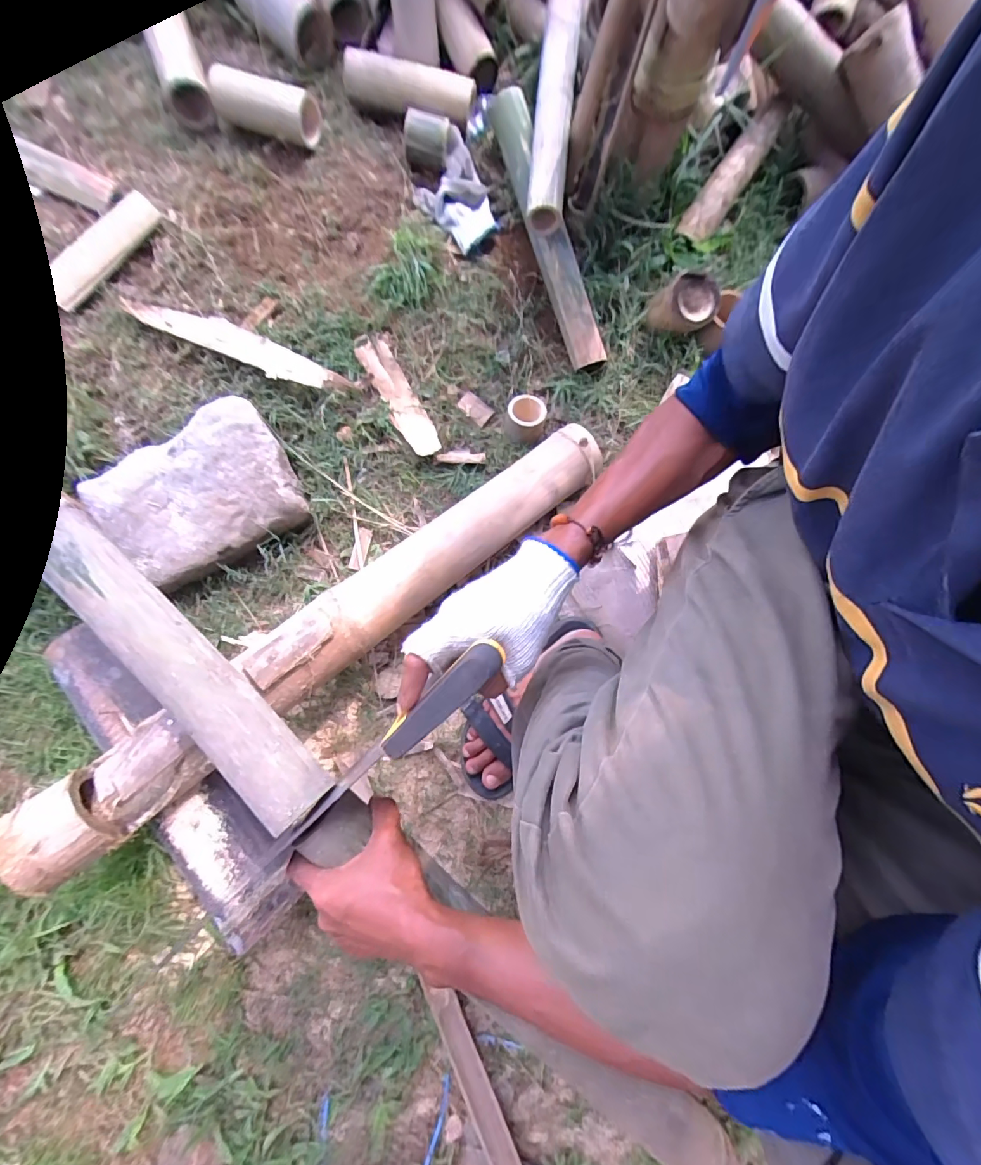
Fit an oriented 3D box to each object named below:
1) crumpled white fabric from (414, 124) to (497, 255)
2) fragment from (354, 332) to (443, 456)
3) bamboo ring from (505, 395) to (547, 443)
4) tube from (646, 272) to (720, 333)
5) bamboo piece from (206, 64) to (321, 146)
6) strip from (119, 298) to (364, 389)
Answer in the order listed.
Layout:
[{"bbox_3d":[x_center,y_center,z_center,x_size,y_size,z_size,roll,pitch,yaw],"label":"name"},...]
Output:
[{"bbox_3d":[-0.049,-0.615,0.725,0.110,0.062,0.134,-40,79,-10],"label":"crumpled white fabric"},{"bbox_3d":[-0.144,-0.296,0.717,0.054,0.020,0.207,-30,93,-8],"label":"fragment"},{"bbox_3d":[0.055,-0.261,0.732,0.068,0.037,0.075,0,77,0],"label":"bamboo ring"},{"bbox_3d":[0.306,-0.443,0.739,0.074,0.095,0.086,-44,106,-5],"label":"tube"},{"bbox_3d":[-0.339,-0.731,0.697,0.147,0.062,0.063,19,76,4],"label":"bamboo piece"},{"bbox_3d":[-0.360,-0.344,0.669,0.330,0.018,0.047,23,101,-3],"label":"strip"}]

